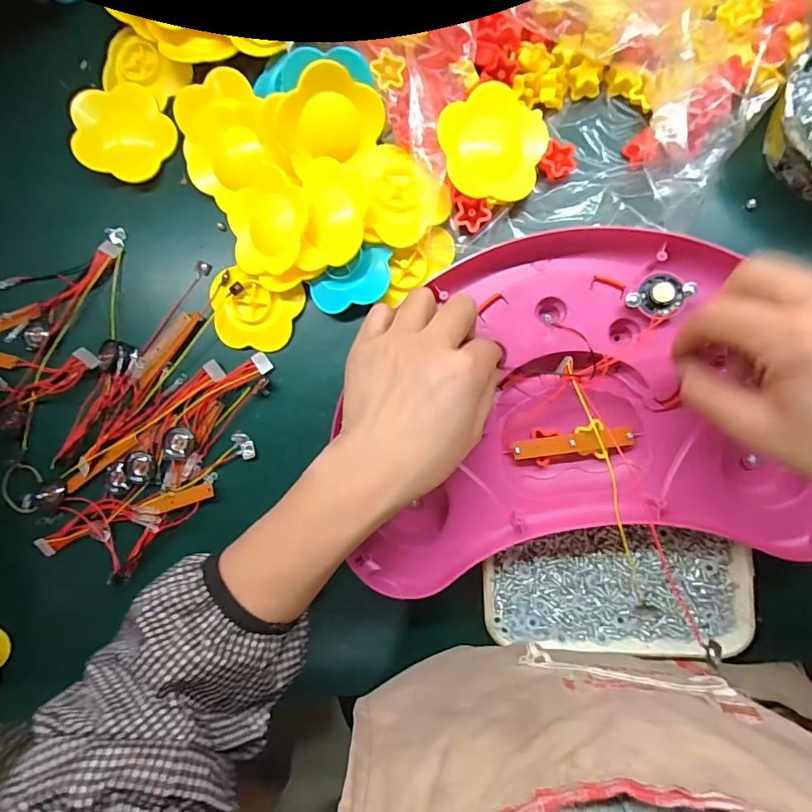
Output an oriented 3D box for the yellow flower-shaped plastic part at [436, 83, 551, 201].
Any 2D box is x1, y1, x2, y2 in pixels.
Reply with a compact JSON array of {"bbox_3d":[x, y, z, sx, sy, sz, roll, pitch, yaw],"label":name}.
[{"bbox_3d":[0.065,-0.191,0.335,0.074,0.023,0.076,0,88,8],"label":"yellow flower-shaped plastic part"}]

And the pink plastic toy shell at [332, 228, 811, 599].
[{"bbox_3d":[0.106,-0.002,0.317,0.299,0.035,0.225,-9,88,7],"label":"pink plastic toy shell"}]

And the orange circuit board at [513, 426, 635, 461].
[{"bbox_3d":[0.115,0.026,0.318,0.079,0.004,0.013,-9,87,8],"label":"orange circuit board"}]

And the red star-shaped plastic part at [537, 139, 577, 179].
[{"bbox_3d":[0.114,-0.182,0.341,0.024,0.011,0.027,29,93,8],"label":"red star-shaped plastic part"}]

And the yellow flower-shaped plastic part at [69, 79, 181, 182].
[{"bbox_3d":[-0.235,-0.227,0.382,0.069,0.028,0.076,40,94,6],"label":"yellow flower-shaped plastic part"}]

